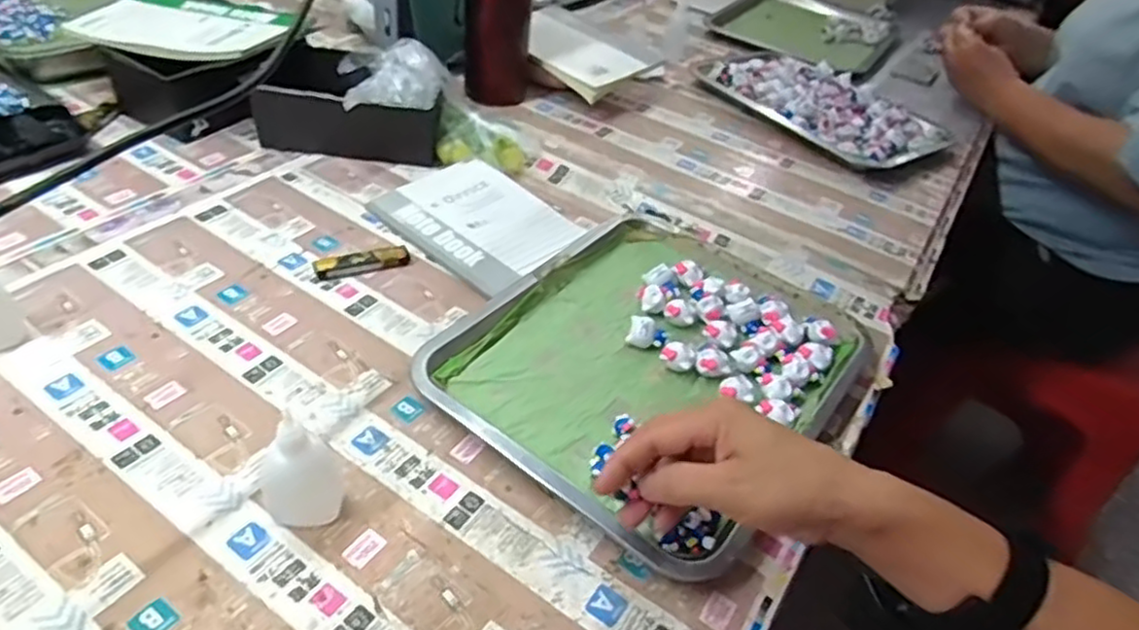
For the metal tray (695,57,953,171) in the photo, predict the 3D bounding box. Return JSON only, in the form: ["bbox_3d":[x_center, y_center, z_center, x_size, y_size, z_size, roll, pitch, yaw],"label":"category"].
[{"bbox_3d":[0.296,-0.253,0.850,0.154,0.035,0.278,-20,50,-30],"label":"metal tray"}]

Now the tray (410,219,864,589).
[{"bbox_3d":[0.065,0.032,0.554,0.259,0.022,0.295,33,46,23],"label":"tray"}]

